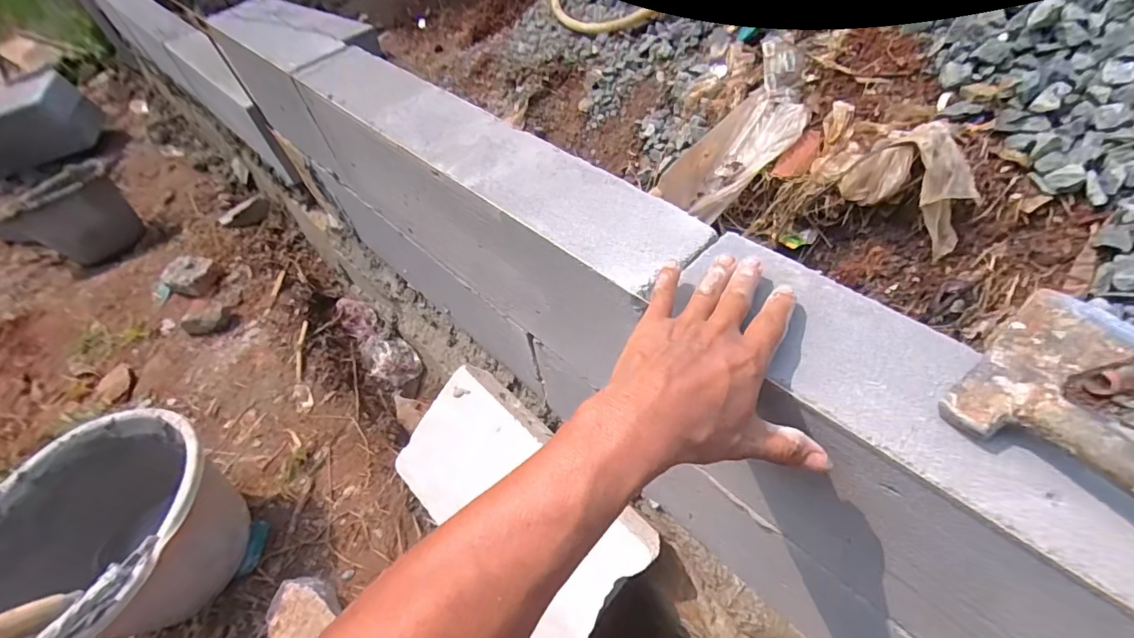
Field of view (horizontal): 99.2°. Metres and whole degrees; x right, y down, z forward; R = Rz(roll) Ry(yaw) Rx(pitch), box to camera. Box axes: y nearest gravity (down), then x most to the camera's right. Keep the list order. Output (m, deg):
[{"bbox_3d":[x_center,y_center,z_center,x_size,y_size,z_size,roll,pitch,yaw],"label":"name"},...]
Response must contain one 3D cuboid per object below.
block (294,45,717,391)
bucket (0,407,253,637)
[{"bbox_3d":[-0.111,-0.136,0.584,0.582,0.194,0.098,36,63,28],"label":"block"},{"bbox_3d":[-0.578,0.298,0.625,0.275,0.194,0.268,-3,52,4],"label":"bucket"}]

